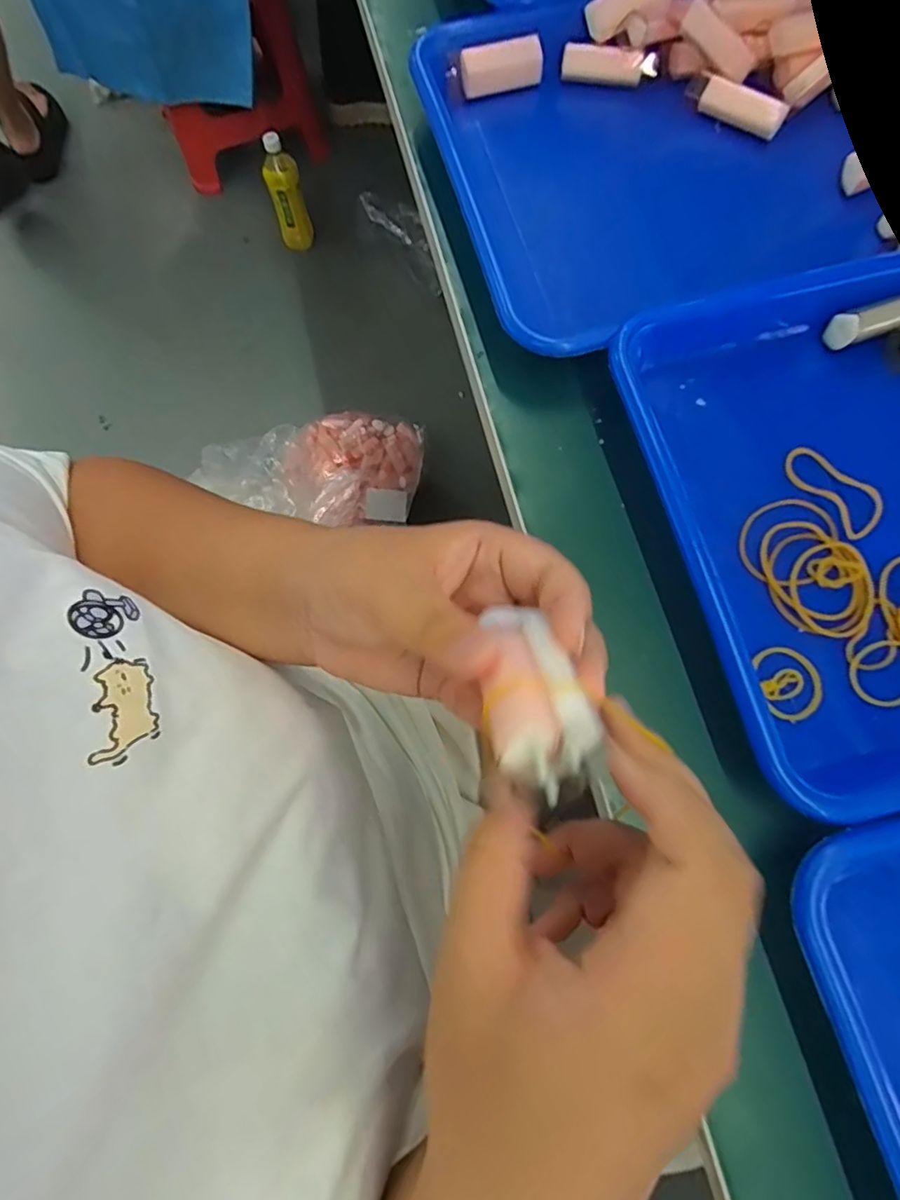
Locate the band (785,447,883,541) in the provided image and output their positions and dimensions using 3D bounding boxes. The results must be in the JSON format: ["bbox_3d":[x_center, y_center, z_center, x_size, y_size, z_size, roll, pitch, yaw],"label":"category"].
[{"bbox_3d":[0.187,-0.055,0.273,0.024,0.009,0.052,-39,78,1],"label":"band"}]

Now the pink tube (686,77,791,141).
[{"bbox_3d":[0.173,-0.298,0.338,0.058,0.013,0.013,28,76,8],"label":"pink tube"}]

